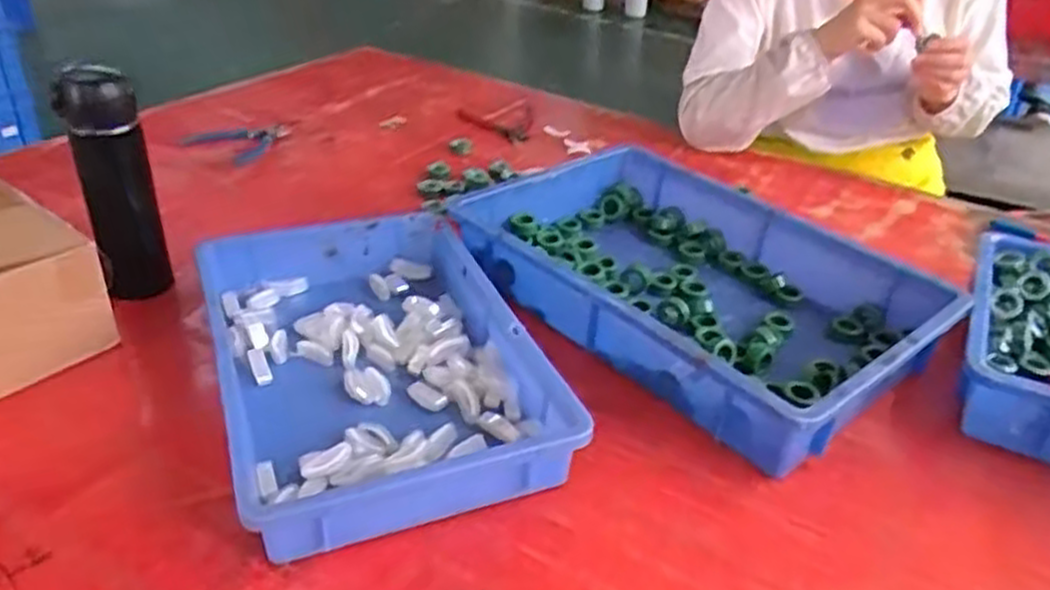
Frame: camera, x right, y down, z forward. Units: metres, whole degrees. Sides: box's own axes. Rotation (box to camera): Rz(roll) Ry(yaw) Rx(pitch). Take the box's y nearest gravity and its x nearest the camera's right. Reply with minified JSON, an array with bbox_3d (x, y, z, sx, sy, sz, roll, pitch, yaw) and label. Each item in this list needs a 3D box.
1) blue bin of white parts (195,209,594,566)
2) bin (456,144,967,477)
[{"bbox_3d":[-0.132,0.049,0.682,0.242,0.064,0.366,-10,34,-21],"label":"blue bin of white parts"},{"bbox_3d":[0.166,-0.015,0.796,0.295,0.072,0.434,-22,40,-35],"label":"bin"}]

